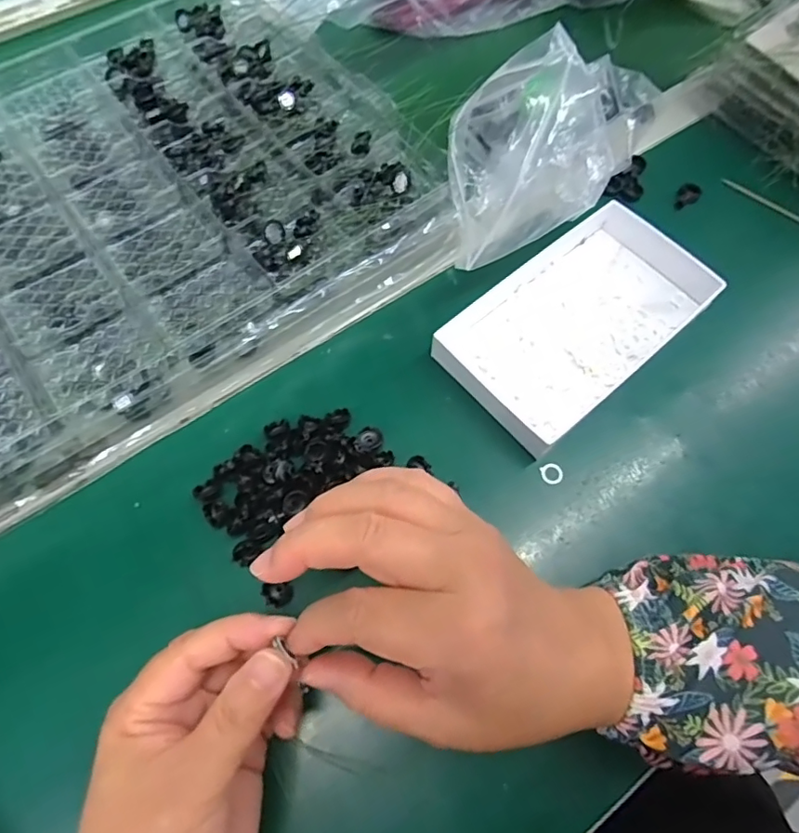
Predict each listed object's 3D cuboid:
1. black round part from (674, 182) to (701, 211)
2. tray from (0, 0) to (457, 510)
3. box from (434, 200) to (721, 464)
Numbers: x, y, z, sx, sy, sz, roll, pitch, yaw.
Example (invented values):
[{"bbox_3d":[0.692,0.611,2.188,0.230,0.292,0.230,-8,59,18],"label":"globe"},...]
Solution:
[{"bbox_3d":[0.223,-0.170,0.420,0.016,0.013,0.022,31,68,11],"label":"black round part"},{"bbox_3d":[-0.219,-0.131,0.367,0.434,0.048,0.312,-33,71,-13],"label":"tray"},{"bbox_3d":[0.116,-0.066,0.361,0.173,0.031,0.105,-41,73,-16],"label":"box"}]

